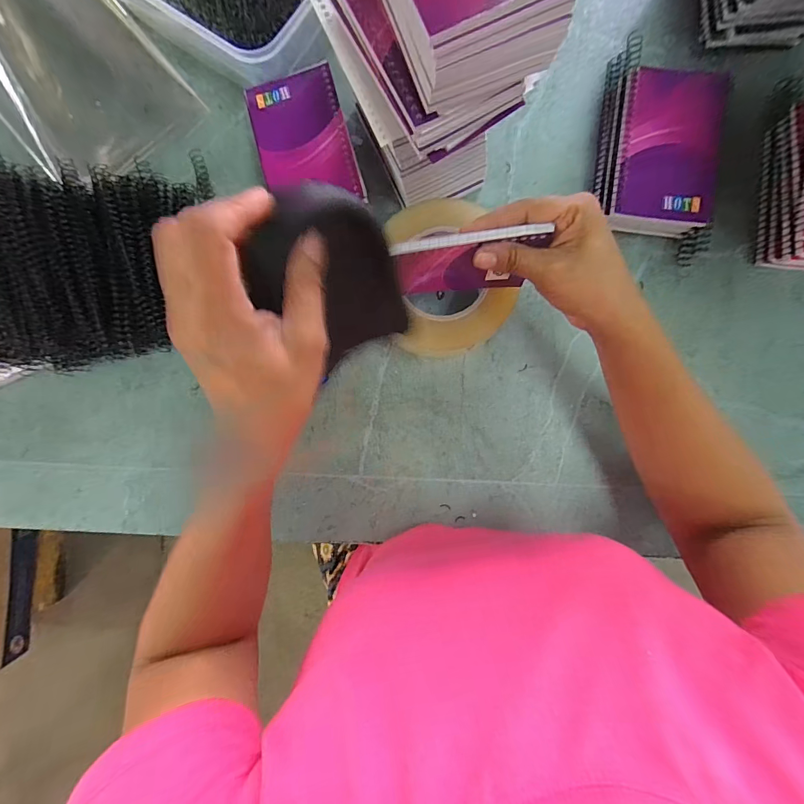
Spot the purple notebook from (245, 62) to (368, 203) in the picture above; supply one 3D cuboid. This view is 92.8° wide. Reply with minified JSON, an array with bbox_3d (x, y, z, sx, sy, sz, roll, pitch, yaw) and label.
[{"bbox_3d":[-0.089,-0.235,0.345,0.081,0.008,0.128,-16,88,1],"label":"purple notebook"}]

